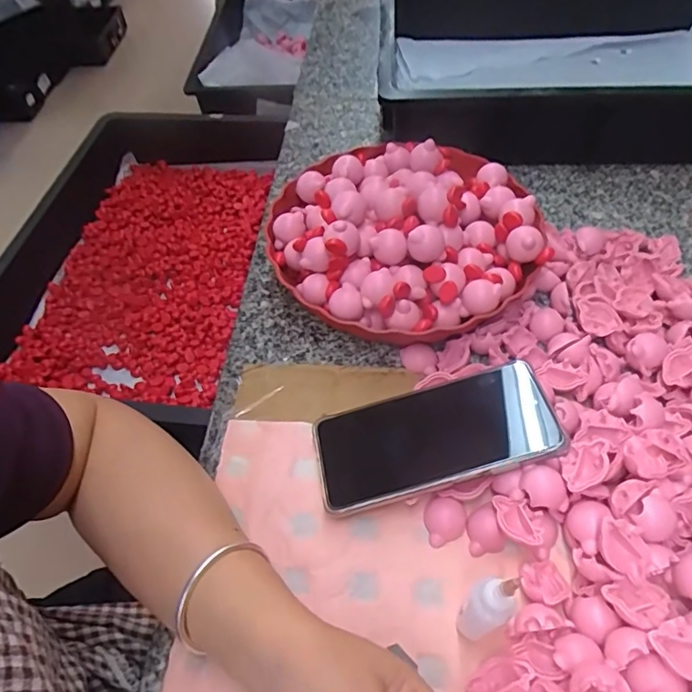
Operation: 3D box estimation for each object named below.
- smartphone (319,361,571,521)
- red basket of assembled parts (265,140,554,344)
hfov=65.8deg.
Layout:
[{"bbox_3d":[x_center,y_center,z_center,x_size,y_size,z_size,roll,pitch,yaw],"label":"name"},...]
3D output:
[{"bbox_3d":[0.059,0.063,0.374,0.163,0.011,0.077,-17,48,4],"label":"smartphone"},{"bbox_3d":[0.047,-0.102,0.474,0.219,0.092,0.214,-3,52,3],"label":"red basket of assembled parts"}]

